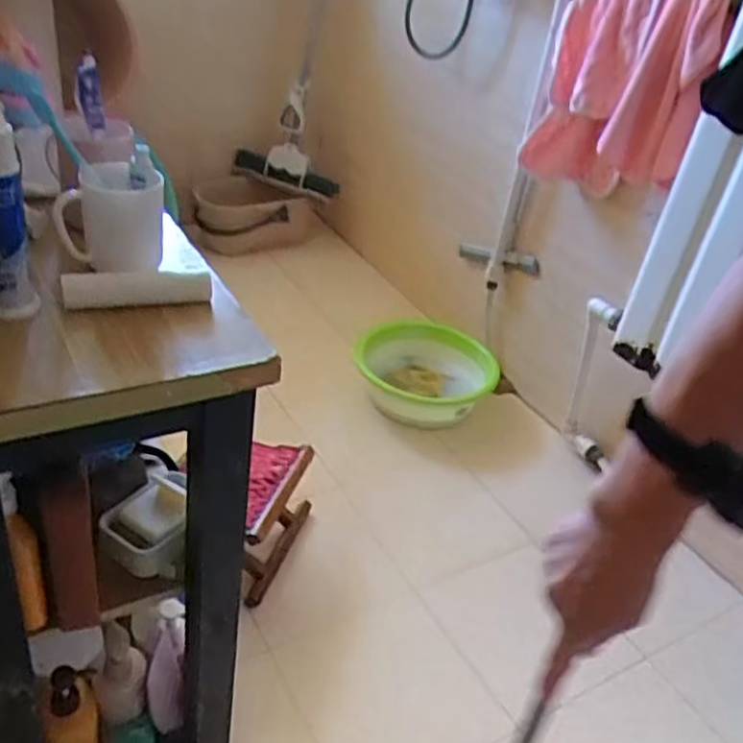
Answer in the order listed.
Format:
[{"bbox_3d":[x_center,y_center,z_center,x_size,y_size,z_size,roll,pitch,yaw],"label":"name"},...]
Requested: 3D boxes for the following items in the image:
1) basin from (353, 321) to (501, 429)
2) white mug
[{"bbox_3d":[0.116,0.014,1.738,0.290,0.145,0.314,6,34,-4],"label":"basin"},{"bbox_3d":[-0.249,-0.147,0.708,0.093,0.084,0.072,-5,36,-19],"label":"white mug"}]

